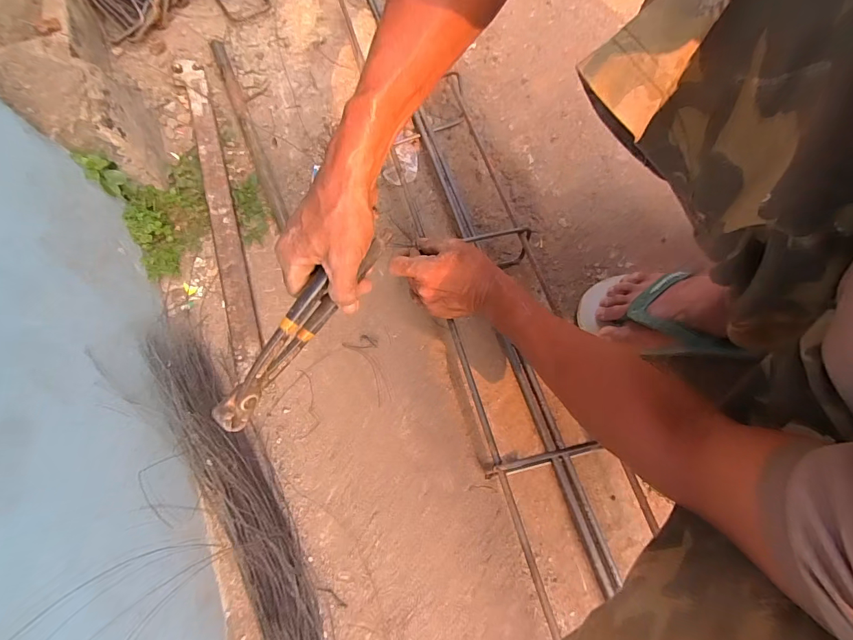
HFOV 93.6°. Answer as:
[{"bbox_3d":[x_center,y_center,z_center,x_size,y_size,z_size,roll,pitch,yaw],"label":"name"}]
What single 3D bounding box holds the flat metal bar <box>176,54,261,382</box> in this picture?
[{"bbox_3d":[-0.309,-0.187,0.593,0.035,0.011,0.555,-14,70,-18],"label":"flat metal bar"}]

